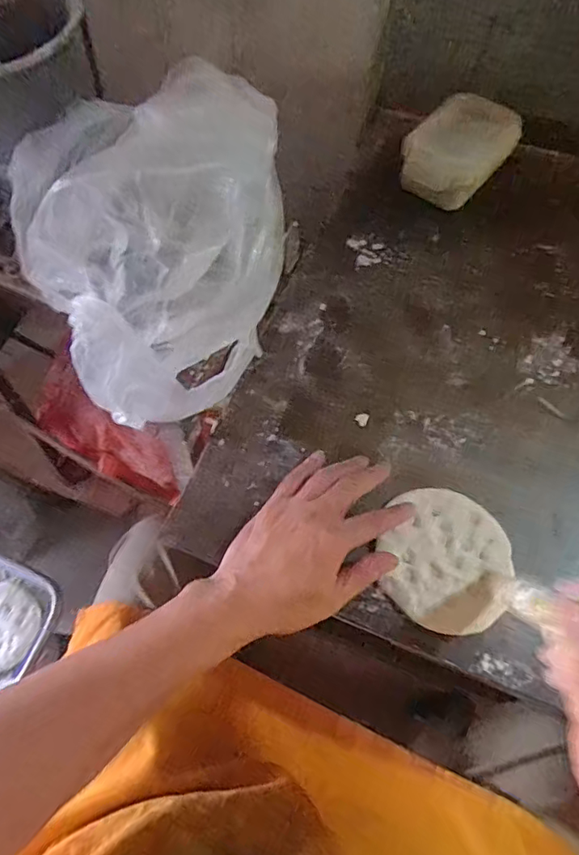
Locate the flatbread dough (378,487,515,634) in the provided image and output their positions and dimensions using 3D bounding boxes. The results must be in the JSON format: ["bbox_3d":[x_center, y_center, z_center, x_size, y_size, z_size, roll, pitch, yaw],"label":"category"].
[{"bbox_3d":[0.125,0.104,0.416,0.102,0.008,0.105,24,69,9],"label":"flatbread dough"}]

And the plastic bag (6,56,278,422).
[{"bbox_3d":[-0.083,-0.121,0.358,0.187,0.140,0.182,-22,68,-9],"label":"plastic bag"}]

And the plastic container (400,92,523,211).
[{"bbox_3d":[0.183,-0.301,0.575,0.095,0.047,0.148,34,70,13],"label":"plastic container"}]

